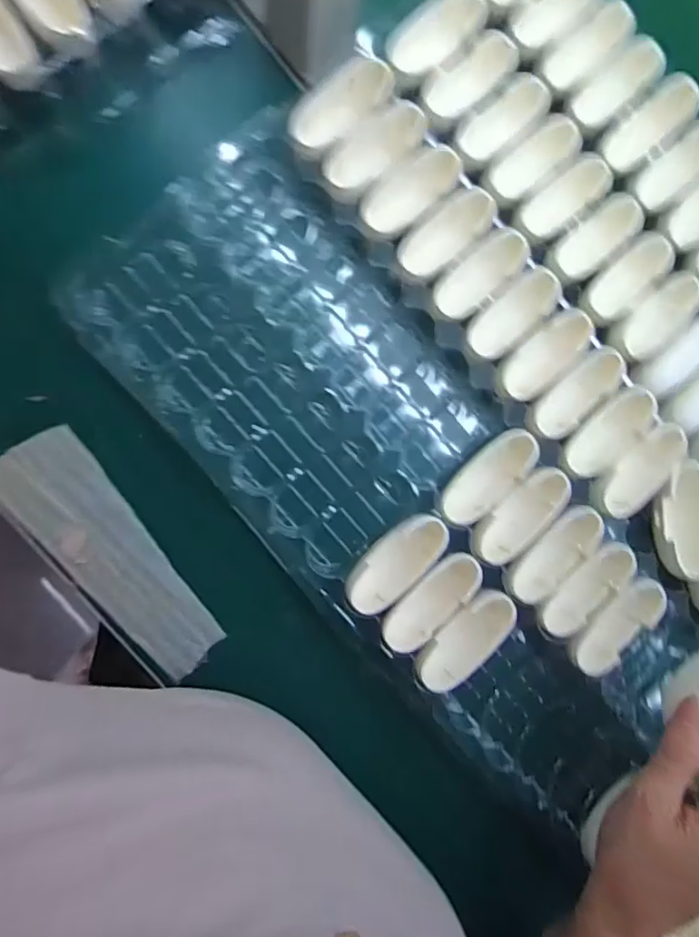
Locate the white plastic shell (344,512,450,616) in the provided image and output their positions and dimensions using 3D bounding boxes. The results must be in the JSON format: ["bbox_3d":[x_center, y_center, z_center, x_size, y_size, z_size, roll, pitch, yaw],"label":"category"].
[{"bbox_3d":[0.026,0.055,0.337,0.068,0.025,0.032,-44,94,-6],"label":"white plastic shell"}]

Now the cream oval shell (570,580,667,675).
[{"bbox_3d":[0.162,0.095,0.349,0.069,0.019,0.028,-43,94,-6],"label":"cream oval shell"}]

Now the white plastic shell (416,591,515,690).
[{"bbox_3d":[0.068,0.101,0.340,0.032,0.021,0.068,45,84,-5],"label":"white plastic shell"}]

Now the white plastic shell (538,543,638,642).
[{"bbox_3d":[0.142,0.074,0.346,0.071,0.018,0.029,-42,94,-6],"label":"white plastic shell"}]

